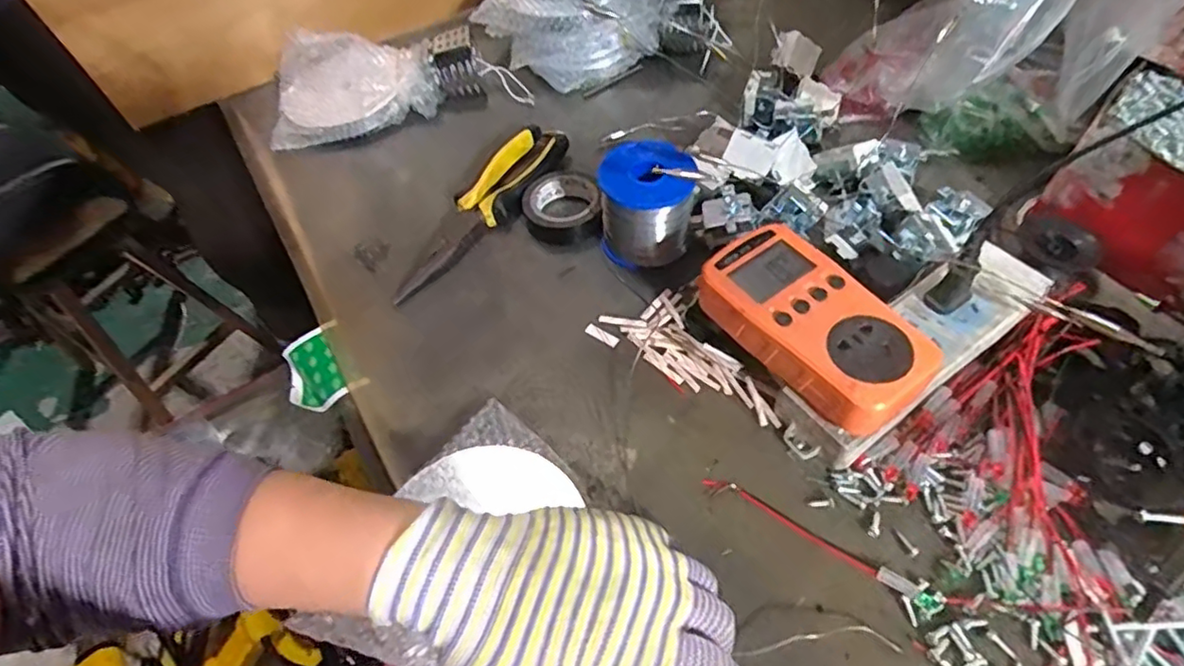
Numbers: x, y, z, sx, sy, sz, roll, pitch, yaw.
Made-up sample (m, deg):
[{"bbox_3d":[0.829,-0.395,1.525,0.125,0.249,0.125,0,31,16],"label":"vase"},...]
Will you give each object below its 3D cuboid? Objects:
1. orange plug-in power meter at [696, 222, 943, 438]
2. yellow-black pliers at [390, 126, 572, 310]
[{"bbox_3d":[0.123,-0.007,0.347,0.068,0.027,0.128,-35,60,-18],"label":"orange plug-in power meter"},{"bbox_3d":[-0.084,-0.098,0.475,0.041,0.014,0.192,25,62,20],"label":"yellow-black pliers"}]

